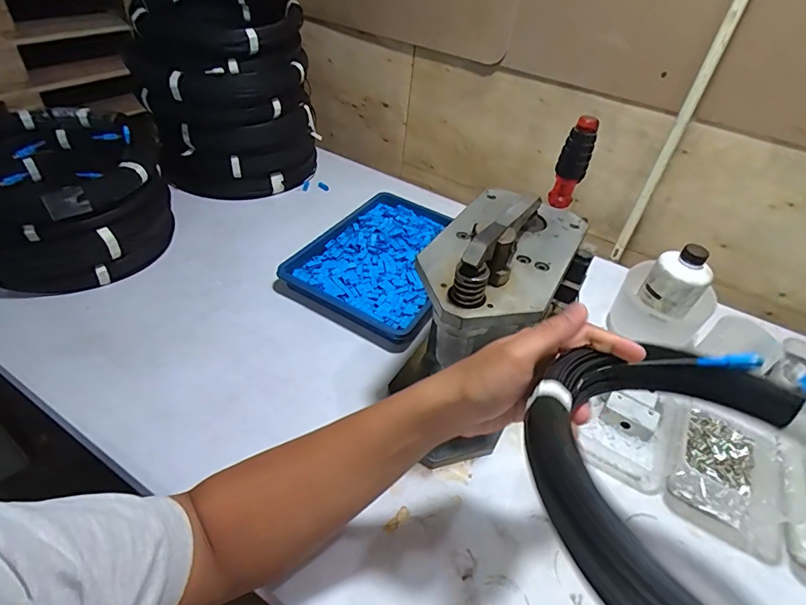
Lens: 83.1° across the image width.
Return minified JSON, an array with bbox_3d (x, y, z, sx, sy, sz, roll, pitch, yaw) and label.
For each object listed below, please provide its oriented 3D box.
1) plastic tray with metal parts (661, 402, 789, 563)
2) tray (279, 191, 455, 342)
[{"bbox_3d":[0.398,0.203,0.549,0.132,0.038,0.167,29,47,22],"label":"plastic tray with metal parts"},{"bbox_3d":[-0.018,-0.080,0.787,0.234,0.038,0.323,24,45,17],"label":"tray"}]

